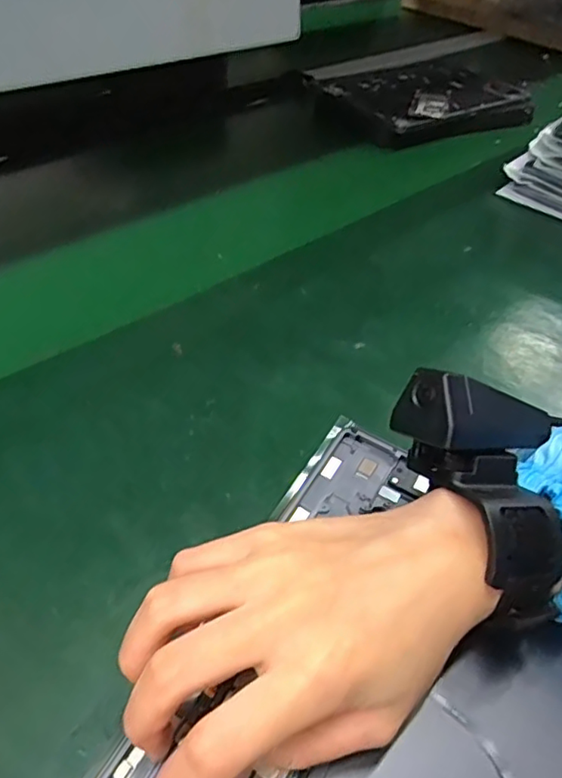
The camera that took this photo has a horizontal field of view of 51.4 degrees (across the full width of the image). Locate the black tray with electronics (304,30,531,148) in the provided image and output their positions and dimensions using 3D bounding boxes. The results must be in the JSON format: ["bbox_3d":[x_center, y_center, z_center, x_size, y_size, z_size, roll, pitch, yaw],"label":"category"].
[{"bbox_3d":[0.198,-0.384,0.764,0.259,0.029,0.216,-24,54,-26],"label":"black tray with electronics"}]

